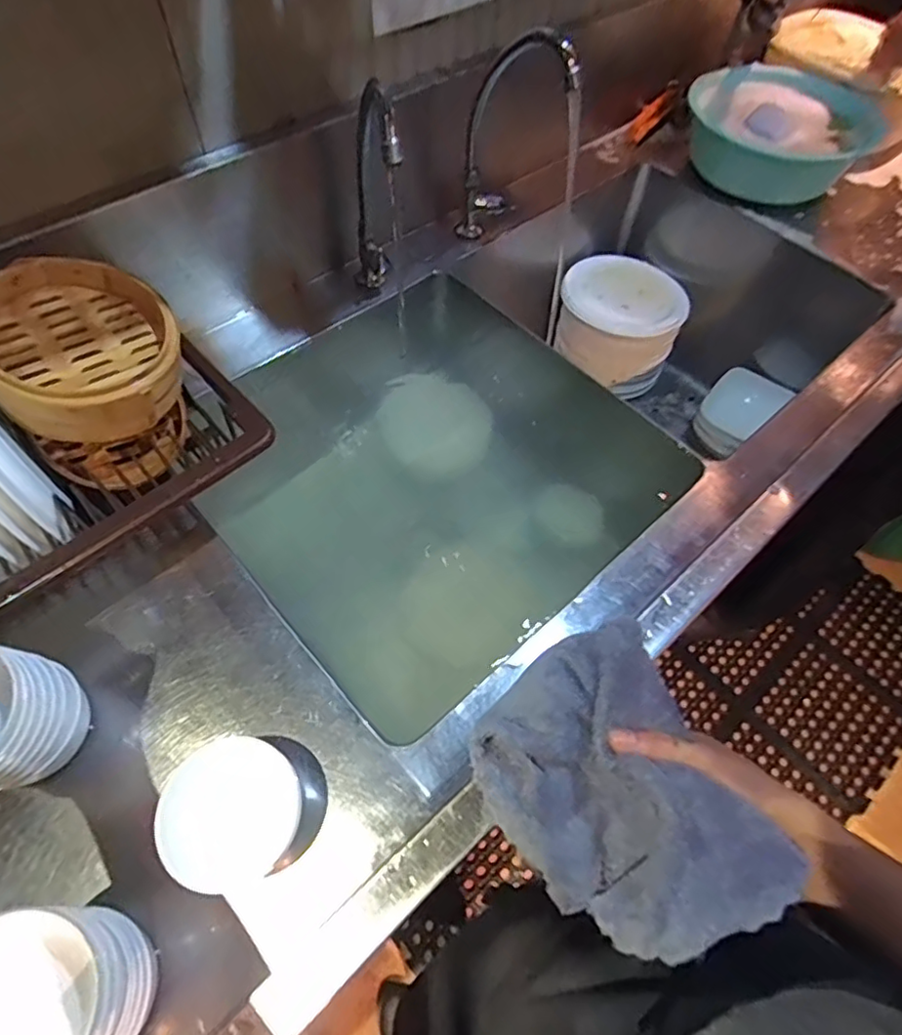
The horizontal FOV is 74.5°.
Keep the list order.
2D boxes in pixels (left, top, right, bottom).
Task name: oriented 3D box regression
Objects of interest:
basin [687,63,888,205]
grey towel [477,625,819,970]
[{"bbox_3d":[0.568,-0.673,1.058,0.312,0.118,0.238,31,62,15],"label":"basin"},{"bbox_3d":[0.092,0.158,0.342,0.120,0.070,0.160,-24,63,-16],"label":"grey towel"}]

